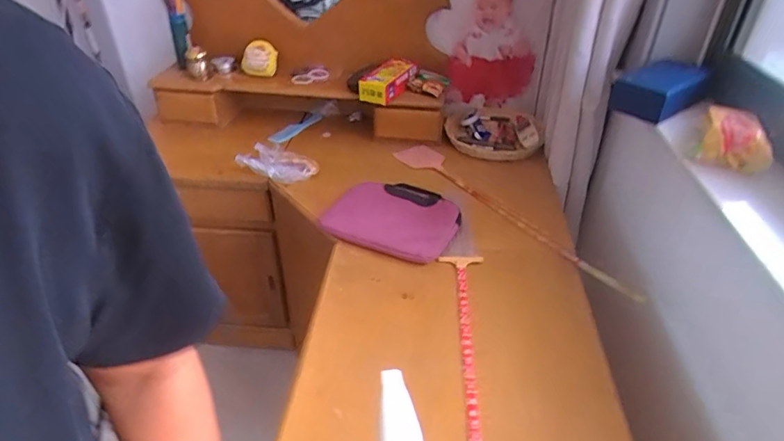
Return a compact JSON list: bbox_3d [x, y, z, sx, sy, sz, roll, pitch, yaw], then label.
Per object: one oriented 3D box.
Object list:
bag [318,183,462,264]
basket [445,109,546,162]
[{"bbox_3d":[0.002,-0.008,1.099,0.288,0.039,0.220,17,39,21],"label":"bag"},{"bbox_3d":[0.300,-0.265,1.463,0.266,0.059,0.254,1,36,0],"label":"basket"}]

